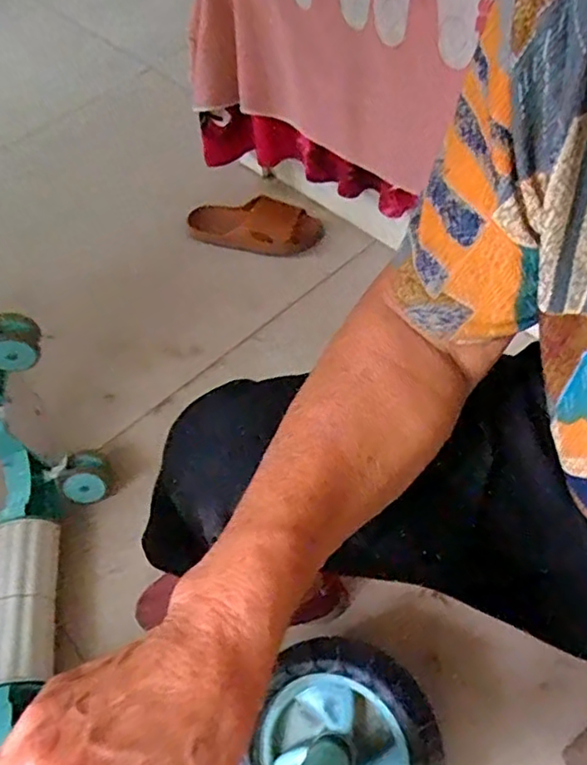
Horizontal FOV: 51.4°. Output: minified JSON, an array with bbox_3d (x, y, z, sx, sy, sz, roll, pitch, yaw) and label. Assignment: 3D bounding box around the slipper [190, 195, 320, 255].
[{"bbox_3d":[-0.070,-0.271,1.050,0.230,0.049,0.090,7,57,13],"label":"slipper"}]

